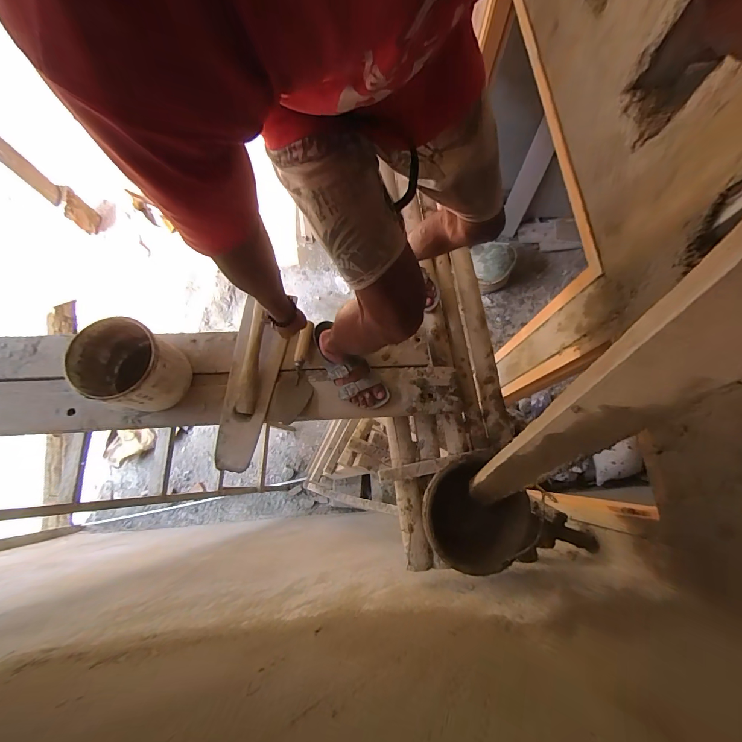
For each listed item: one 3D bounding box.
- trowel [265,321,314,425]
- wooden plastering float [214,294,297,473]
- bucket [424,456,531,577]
[{"bbox_3d":[-0.194,0.005,0.923,0.096,0.042,0.266,12,75,4],"label":"trowel"},{"bbox_3d":[-0.313,0.034,0.917,0.121,0.060,0.423,8,81,3],"label":"wooden plastering float"},{"bbox_3d":[0.247,0.346,0.860,0.249,0.170,0.263,0,74,1],"label":"bucket"}]

